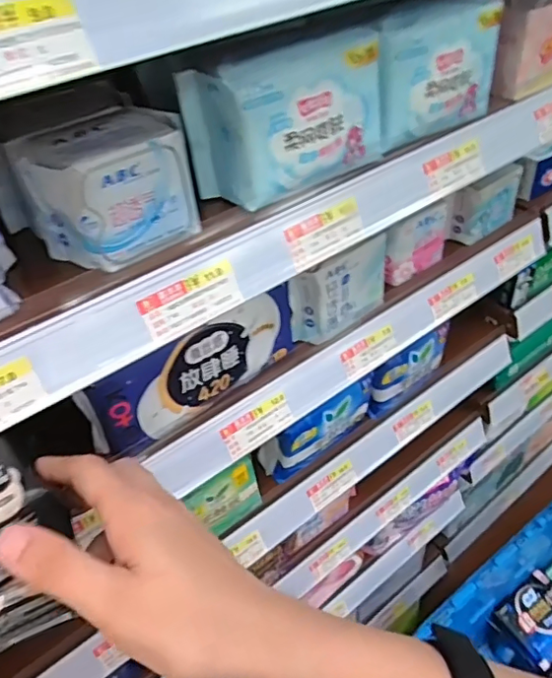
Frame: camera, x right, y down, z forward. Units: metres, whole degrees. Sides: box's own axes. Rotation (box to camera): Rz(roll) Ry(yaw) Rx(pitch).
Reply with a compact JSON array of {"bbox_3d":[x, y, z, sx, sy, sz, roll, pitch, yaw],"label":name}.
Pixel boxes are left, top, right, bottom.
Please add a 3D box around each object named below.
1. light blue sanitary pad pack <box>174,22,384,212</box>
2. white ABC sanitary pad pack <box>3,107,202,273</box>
[{"bbox_3d":[0.010,-0.147,0.360,0.127,0.084,0.051,-28,48,-23],"label":"light blue sanitary pad pack"},{"bbox_3d":[-0.096,-0.090,0.328,0.094,0.065,0.061,-29,48,-24],"label":"white ABC sanitary pad pack"}]

